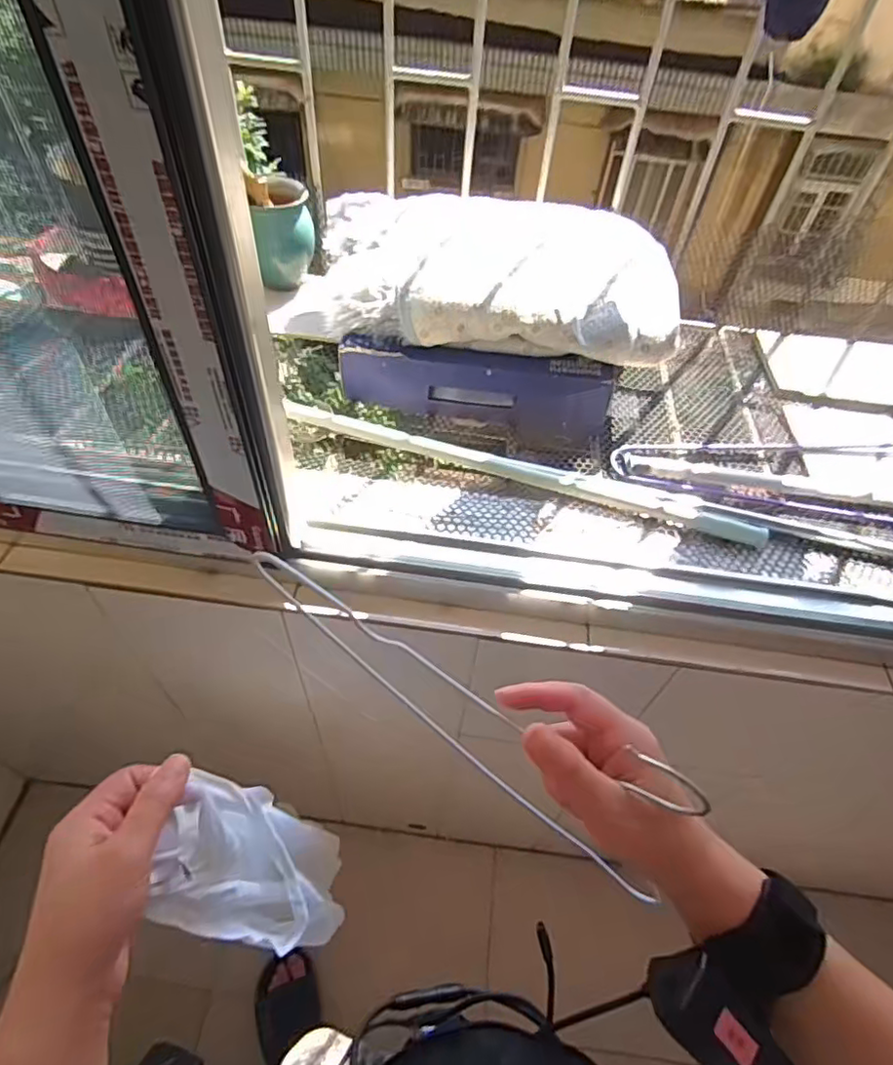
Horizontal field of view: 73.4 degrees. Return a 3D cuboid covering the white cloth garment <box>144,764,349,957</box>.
[{"bbox_3d":[-0.141,0.295,0.514,0.040,0.446,0.100,-4,56,3],"label":"white cloth garment"}]

